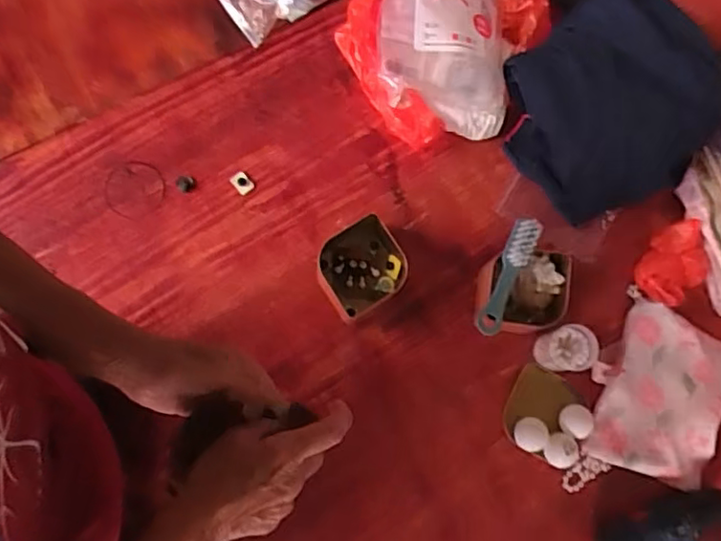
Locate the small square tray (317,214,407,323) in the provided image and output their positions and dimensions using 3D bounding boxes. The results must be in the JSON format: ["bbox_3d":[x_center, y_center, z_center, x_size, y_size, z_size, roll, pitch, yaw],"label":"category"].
[{"bbox_3d":[-0.001,-0.003,0.786,0.104,0.030,0.099,-33,80,-8],"label":"small square tray"}]

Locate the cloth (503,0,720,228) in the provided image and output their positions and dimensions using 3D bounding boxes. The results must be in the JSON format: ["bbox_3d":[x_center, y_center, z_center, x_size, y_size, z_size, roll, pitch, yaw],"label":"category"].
[{"bbox_3d":[0.304,-0.199,0.780,0.242,0.038,0.238,-36,91,32],"label":"cloth"}]

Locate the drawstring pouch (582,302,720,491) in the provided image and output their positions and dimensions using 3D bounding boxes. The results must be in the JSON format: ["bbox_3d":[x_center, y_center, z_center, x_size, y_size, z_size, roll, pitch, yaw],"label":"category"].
[{"bbox_3d":[0.380,0.155,0.783,0.162,0.034,0.205,20,78,3],"label":"drawstring pouch"}]

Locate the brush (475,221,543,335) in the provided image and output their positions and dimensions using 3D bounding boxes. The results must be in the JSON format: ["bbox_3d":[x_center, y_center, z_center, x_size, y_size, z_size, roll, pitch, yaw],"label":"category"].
[{"bbox_3d":[0.175,0.006,0.747,0.032,0.020,0.145,24,76,1],"label":"brush"}]

